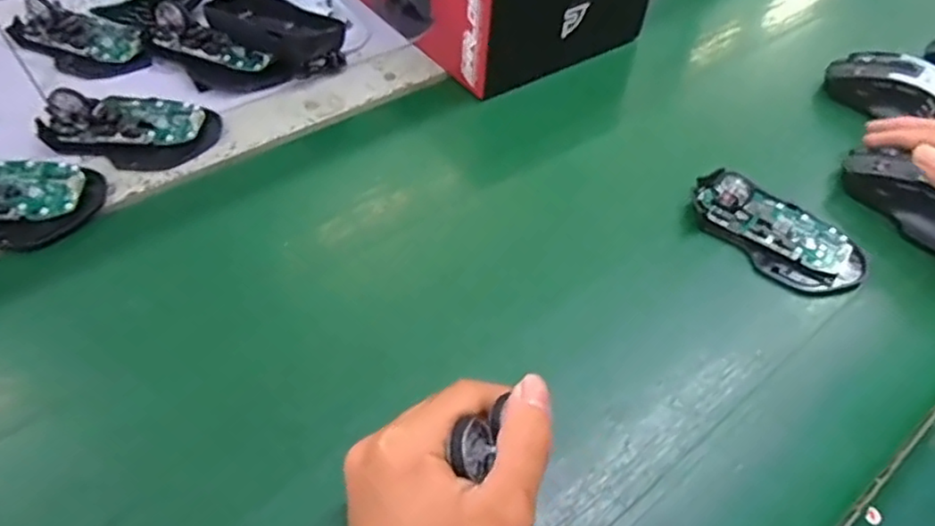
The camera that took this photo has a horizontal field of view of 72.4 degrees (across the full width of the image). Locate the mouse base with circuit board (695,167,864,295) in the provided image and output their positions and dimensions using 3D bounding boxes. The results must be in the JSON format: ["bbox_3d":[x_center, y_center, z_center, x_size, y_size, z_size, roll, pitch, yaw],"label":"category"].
[{"bbox_3d":[0.207,-0.026,0.424,0.115,0.026,0.064,39,59,23],"label":"mouse base with circuit board"}]

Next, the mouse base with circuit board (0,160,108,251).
[{"bbox_3d":[-0.289,-0.044,0.383,0.110,0.026,0.064,2,52,-3],"label":"mouse base with circuit board"}]

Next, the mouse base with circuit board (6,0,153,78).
[{"bbox_3d":[-0.304,-0.178,0.501,0.112,0.025,0.056,21,51,12],"label":"mouse base with circuit board"}]

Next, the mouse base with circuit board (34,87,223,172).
[{"bbox_3d":[-0.233,-0.100,0.440,0.105,0.023,0.066,12,52,4],"label":"mouse base with circuit board"}]

